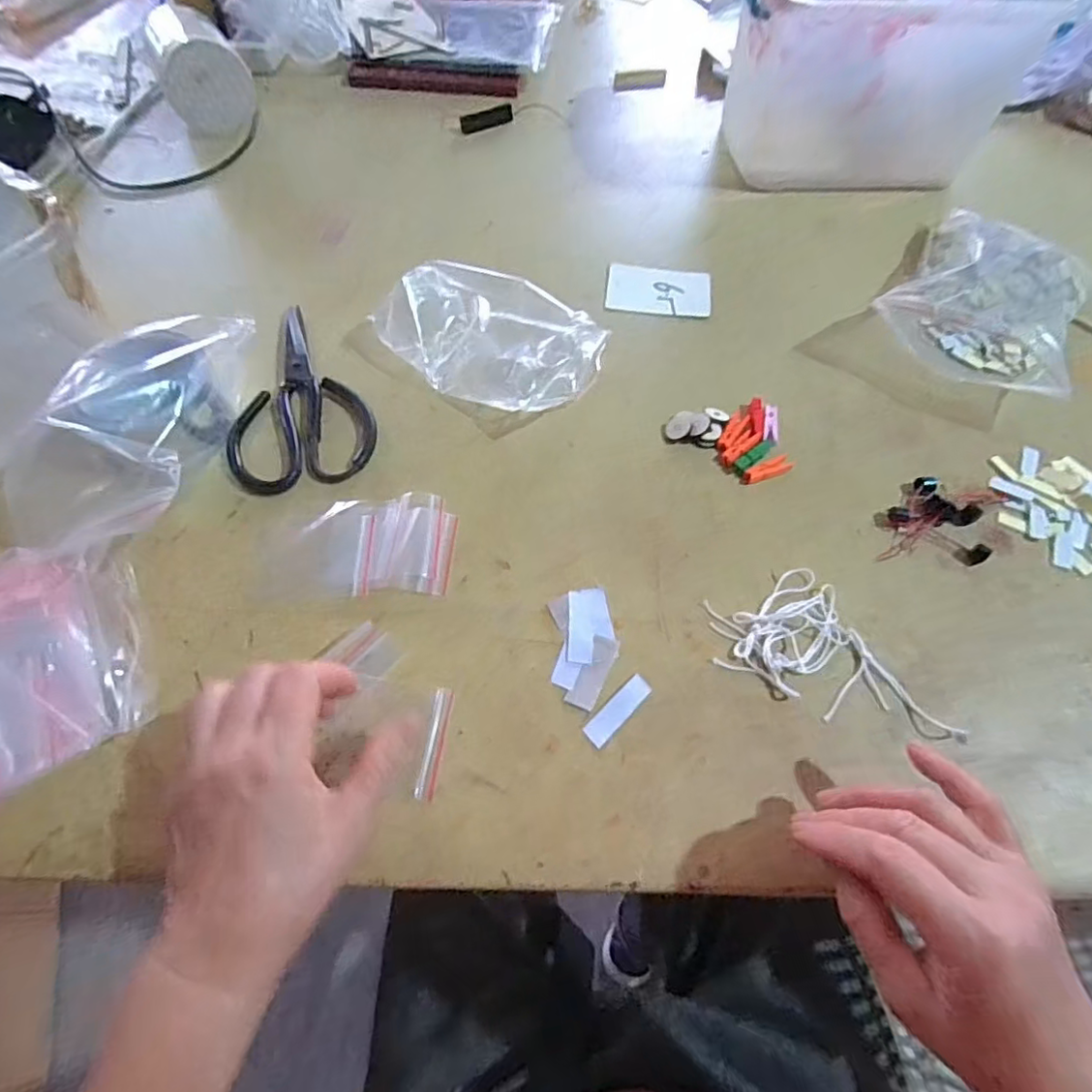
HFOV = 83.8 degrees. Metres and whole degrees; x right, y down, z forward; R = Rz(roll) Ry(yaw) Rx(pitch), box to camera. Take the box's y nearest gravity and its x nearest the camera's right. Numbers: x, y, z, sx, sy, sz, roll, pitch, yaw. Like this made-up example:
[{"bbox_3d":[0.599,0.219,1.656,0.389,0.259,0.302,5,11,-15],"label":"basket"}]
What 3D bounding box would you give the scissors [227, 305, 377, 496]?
[{"bbox_3d":[-0.189,-0.117,0.464,0.102,0.009,0.171,-13,60,-8],"label":"scissors"}]

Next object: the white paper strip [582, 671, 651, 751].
[{"bbox_3d":[0.042,0.095,0.353,0.014,0.004,0.047,41,67,21],"label":"white paper strip"}]

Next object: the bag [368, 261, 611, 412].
[{"bbox_3d":[-0.042,-0.166,0.475,0.164,0.047,0.112,28,63,15],"label":"bag"}]

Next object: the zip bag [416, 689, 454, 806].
[{"bbox_3d":[-0.062,0.110,0.341,0.010,0.004,0.061,6,59,3],"label":"zip bag"}]

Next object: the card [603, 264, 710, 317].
[{"bbox_3d":[0.100,-0.228,0.539,0.090,0.004,0.058,7,59,3],"label":"card"}]

